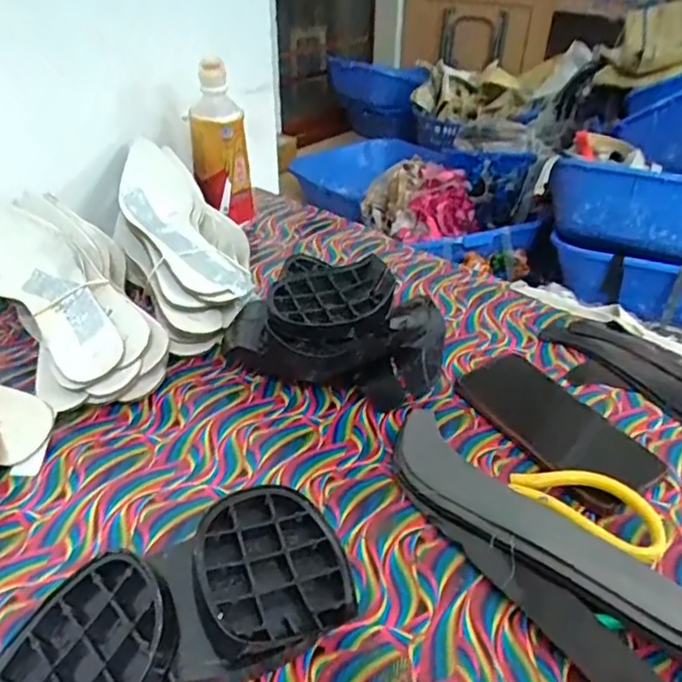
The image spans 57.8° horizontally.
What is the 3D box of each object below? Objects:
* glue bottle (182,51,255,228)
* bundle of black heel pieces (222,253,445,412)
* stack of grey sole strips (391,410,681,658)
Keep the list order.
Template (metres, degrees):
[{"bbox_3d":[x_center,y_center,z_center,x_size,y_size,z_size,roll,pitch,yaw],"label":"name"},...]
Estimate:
[{"bbox_3d":[-0.145,-0.231,0.736,0.065,0.179,0.056,-5,35,-7],"label":"glue bottle"},{"bbox_3d":[0.003,-0.014,0.558,0.191,0.068,0.167,13,37,18],"label":"bundle of black heel pieces"},{"bbox_3d":[0.154,0.132,0.387,0.283,0.029,0.059,24,42,30],"label":"stack of grey sole strips"}]

